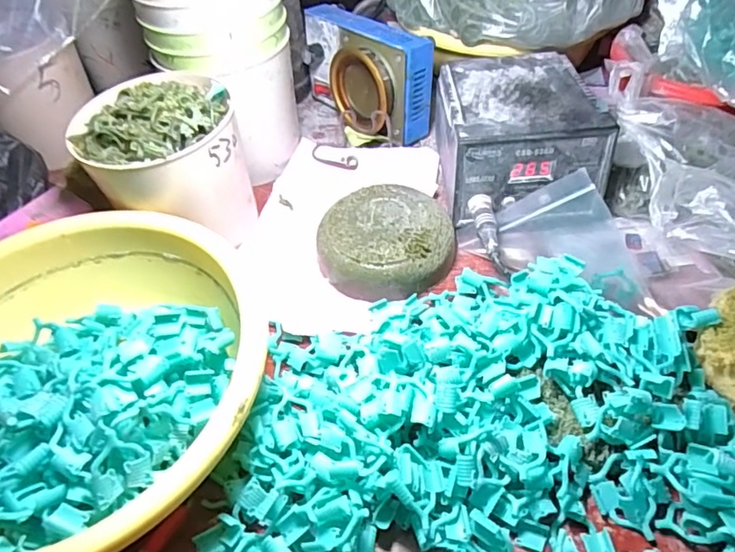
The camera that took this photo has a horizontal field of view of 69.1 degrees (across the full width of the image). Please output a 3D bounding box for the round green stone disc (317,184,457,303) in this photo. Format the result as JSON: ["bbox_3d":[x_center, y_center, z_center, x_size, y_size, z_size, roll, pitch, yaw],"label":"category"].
[{"bbox_3d":[0.014,-0.026,0.415,0.093,0.032,0.095,-3,49,4],"label":"round green stone disc"}]

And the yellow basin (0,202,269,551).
[{"bbox_3d":[-0.169,0.060,0.319,0.217,0.070,0.231,-3,49,4],"label":"yellow basin"}]

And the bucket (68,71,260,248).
[{"bbox_3d":[-0.146,-0.082,0.406,0.108,0.119,0.098,-20,50,-11],"label":"bucket"}]

